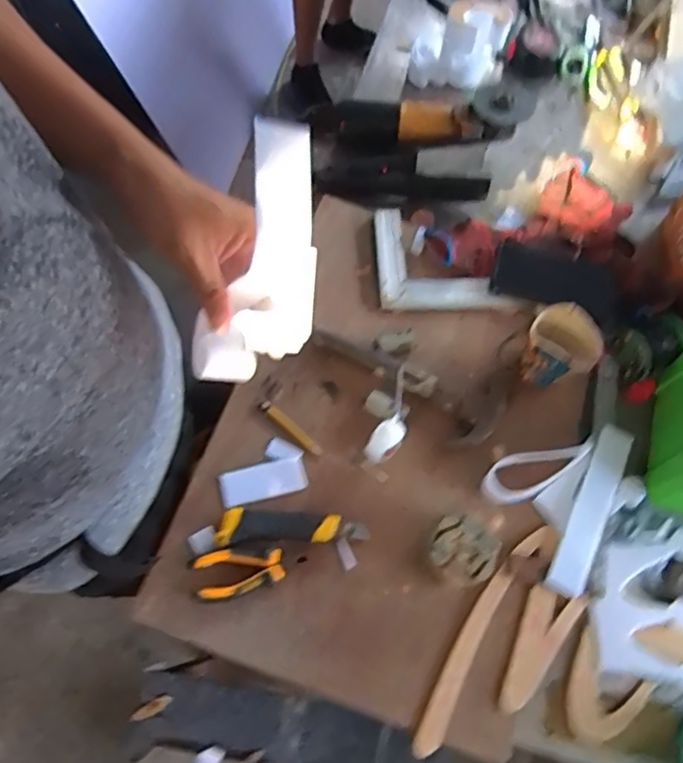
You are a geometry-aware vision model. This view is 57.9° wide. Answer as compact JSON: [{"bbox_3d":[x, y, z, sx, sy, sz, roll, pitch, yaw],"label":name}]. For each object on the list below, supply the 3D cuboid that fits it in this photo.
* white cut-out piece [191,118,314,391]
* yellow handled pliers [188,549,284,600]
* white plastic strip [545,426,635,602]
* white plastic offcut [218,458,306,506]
[{"bbox_3d":[-0.055,-0.073,0.441,0.091,0.201,0.045,29,34,9],"label":"white cut-out piece"},{"bbox_3d":[-0.112,0.207,0.670,0.096,0.011,0.052,-6,67,-6],"label":"yellow handled pliers"},{"bbox_3d":[0.292,0.148,0.721,0.041,0.009,0.210,26,68,7],"label":"white plastic strip"},{"bbox_3d":[-0.091,0.116,0.716,0.097,0.004,0.042,-12,68,-8],"label":"white plastic offcut"}]

